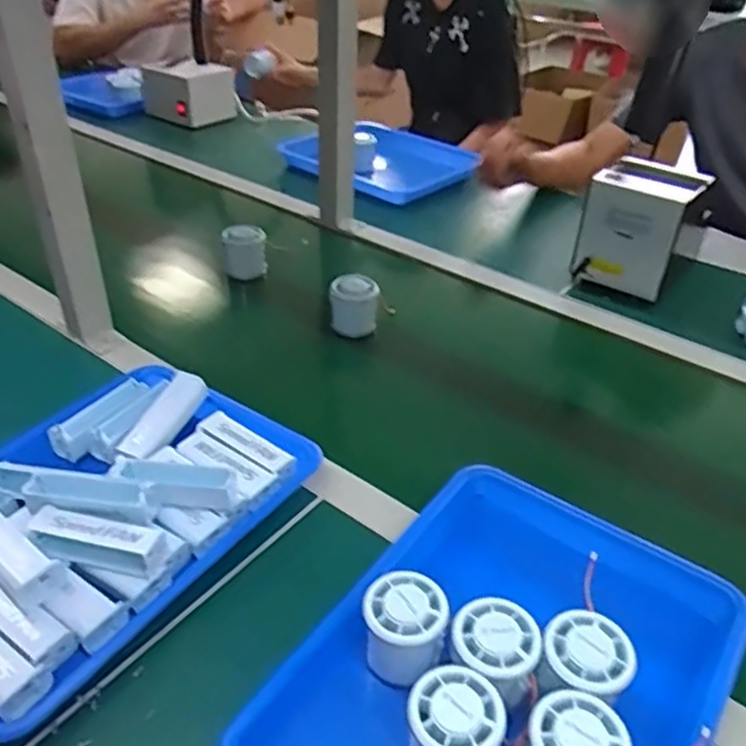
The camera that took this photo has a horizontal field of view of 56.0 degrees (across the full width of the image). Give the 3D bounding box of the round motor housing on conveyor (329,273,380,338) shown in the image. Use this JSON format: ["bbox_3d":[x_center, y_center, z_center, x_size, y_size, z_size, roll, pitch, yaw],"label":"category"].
[{"bbox_3d":[-0.023,-0.086,0.878,0.058,0.060,0.062,1,36,-1],"label":"round motor housing on conveyor"}]

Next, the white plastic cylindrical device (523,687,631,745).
[{"bbox_3d":[0.120,0.228,0.423,0.058,0.041,0.055,-1,36,0],"label":"white plastic cylindrical device"}]

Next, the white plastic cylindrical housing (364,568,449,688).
[{"bbox_3d":[0.024,0.184,0.497,0.054,0.067,0.054,-1,36,0],"label":"white plastic cylindrical housing"}]

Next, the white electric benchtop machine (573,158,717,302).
[{"bbox_3d":[0.360,-0.199,0.945,0.118,0.140,0.118,26,42,29],"label":"white electric benchtop machine"}]

